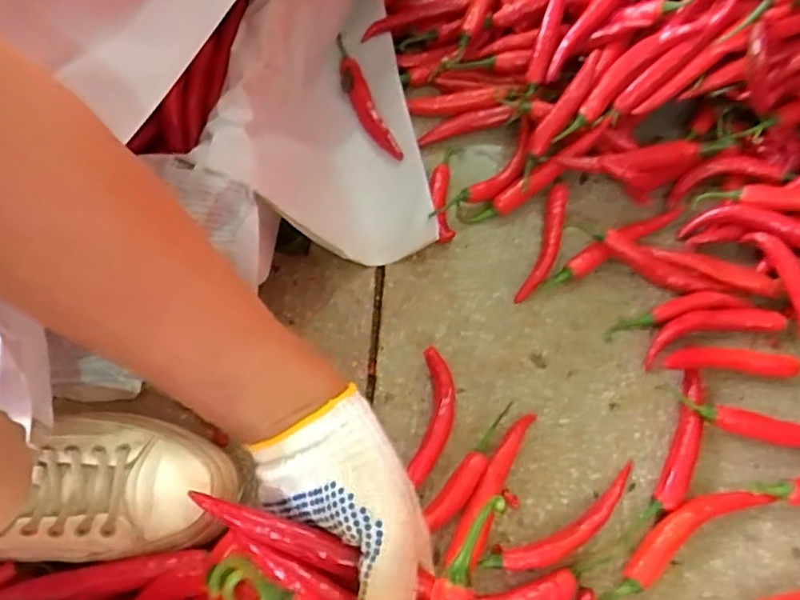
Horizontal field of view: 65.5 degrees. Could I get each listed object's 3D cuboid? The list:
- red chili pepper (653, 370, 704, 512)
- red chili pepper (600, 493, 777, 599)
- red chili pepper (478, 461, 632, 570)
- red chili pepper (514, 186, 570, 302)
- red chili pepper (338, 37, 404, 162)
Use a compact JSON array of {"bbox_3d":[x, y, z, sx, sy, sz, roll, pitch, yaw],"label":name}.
[{"bbox_3d":[0.237,0.115,0.518,0.024,0.016,0.124,23,65,9],"label":"red chili pepper"},{"bbox_3d":[0.217,0.185,0.487,0.167,0.017,0.032,-27,68,-14],"label":"red chili pepper"},{"bbox_3d":[0.131,0.174,0.479,0.146,0.023,0.028,-26,67,-14],"label":"red chili pepper"},{"bbox_3d":[0.143,-0.058,0.602,0.025,0.019,0.138,19,65,7],"label":"red chili pepper"},{"bbox_3d":[-0.043,-0.222,0.669,0.025,0.021,0.167,-22,67,-13],"label":"red chili pepper"}]

